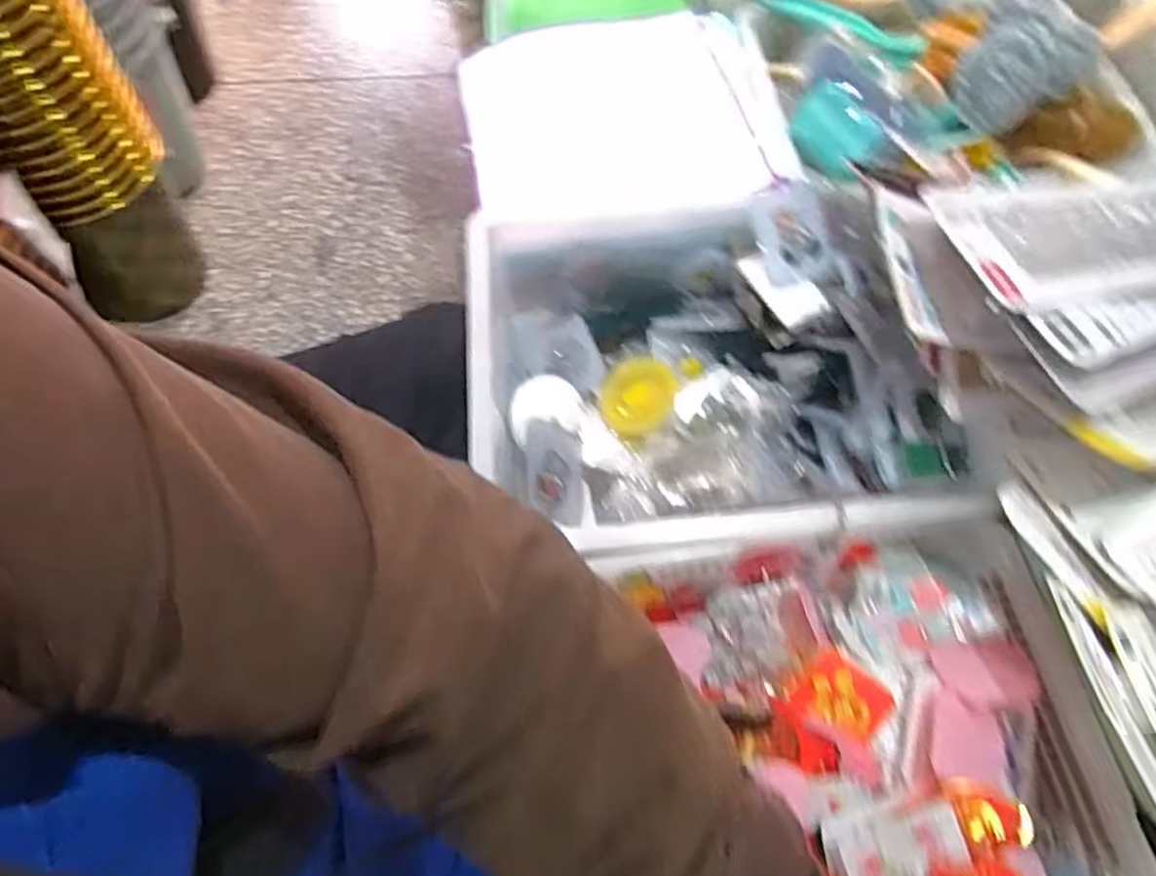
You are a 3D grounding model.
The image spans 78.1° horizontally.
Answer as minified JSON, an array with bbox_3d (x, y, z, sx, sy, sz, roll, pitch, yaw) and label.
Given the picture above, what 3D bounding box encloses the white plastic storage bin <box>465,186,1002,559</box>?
[{"bbox_3d":[0.101,-0.048,0.617,0.368,0.123,0.314,-4,64,-6],"label":"white plastic storage bin"}]

